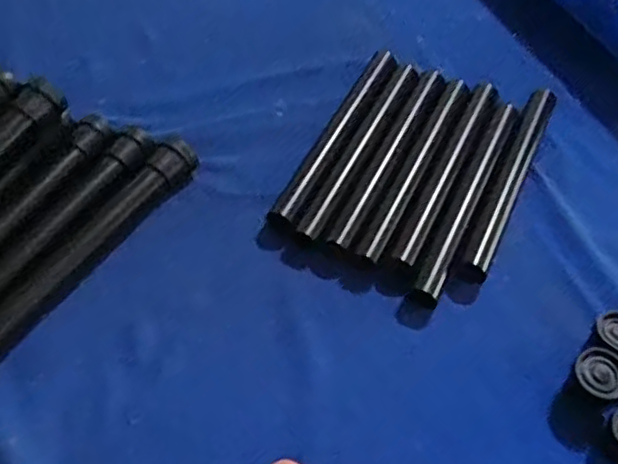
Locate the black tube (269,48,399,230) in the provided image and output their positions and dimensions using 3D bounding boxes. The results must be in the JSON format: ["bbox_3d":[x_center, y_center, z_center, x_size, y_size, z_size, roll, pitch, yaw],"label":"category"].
[{"bbox_3d":[0.027,-0.084,0.567,0.030,0.029,0.209,24,57,14],"label":"black tube"}]

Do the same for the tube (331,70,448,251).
[{"bbox_3d":[0.072,-0.067,0.550,0.023,0.017,0.198,24,57,13],"label":"tube"}]

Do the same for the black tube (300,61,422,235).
[{"bbox_3d":[0.048,-0.075,0.556,0.021,0.019,0.204,25,57,14],"label":"black tube"}]

